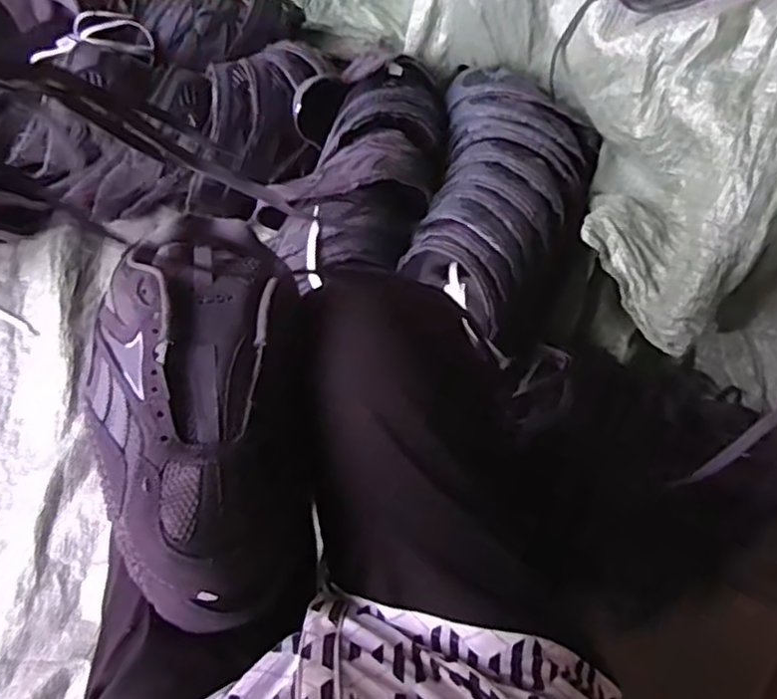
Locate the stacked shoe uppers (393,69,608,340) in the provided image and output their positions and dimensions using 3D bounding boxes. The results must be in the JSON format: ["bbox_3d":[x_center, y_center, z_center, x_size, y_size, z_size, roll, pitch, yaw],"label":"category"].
[{"bbox_3d":[0.136,-0.185,0.820,0.193,0.089,0.360,16,71,7],"label":"stacked shoe uppers"}]

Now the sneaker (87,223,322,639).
[{"bbox_3d":[-0.122,0.040,0.430,0.130,0.097,0.250,-3,70,1],"label":"sneaker"}]

